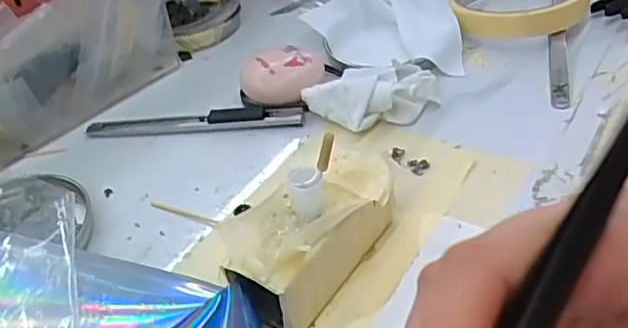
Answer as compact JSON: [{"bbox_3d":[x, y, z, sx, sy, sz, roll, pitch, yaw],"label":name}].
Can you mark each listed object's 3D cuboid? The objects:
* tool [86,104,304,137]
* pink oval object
[{"bbox_3d":[-0.069,-0.024,0.355,0.126,0.008,0.017,-3,38,8],"label":"tool"},{"bbox_3d":[-0.019,-0.050,0.362,0.048,0.023,0.033,-6,38,5],"label":"pink oval object"}]

